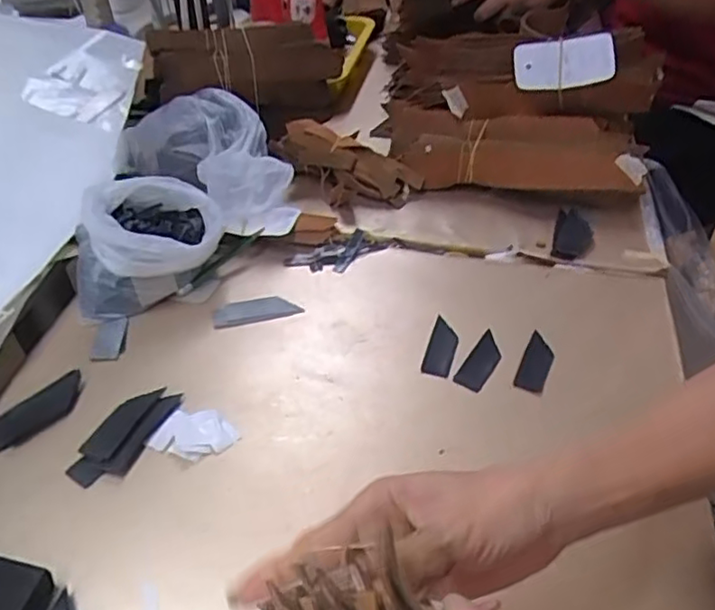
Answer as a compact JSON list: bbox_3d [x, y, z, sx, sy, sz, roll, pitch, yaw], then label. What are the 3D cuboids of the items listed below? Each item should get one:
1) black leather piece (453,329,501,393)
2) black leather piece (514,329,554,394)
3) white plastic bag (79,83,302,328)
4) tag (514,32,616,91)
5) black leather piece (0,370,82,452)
[{"bbox_3d":[0.103,0.046,0.533,0.024,0.004,0.060,27,55,22],"label":"black leather piece"},{"bbox_3d":[0.149,0.048,0.534,0.024,0.004,0.062,21,51,15],"label":"black leather piece"},{"bbox_3d":[-0.182,-0.110,0.643,0.223,0.103,0.203,-19,46,-22],"label":"white plastic bag"},{"bbox_3d":[0.228,-0.269,0.711,0.104,0.056,0.014,-6,1,13],"label":"tag"},{"bbox_3d":[-0.246,0.081,0.495,0.033,0.010,0.077,32,49,29],"label":"black leather piece"}]

